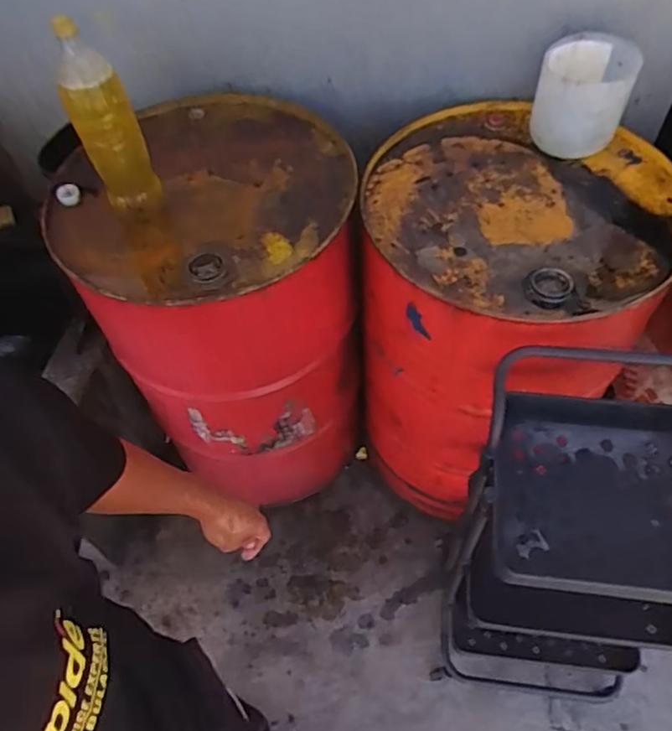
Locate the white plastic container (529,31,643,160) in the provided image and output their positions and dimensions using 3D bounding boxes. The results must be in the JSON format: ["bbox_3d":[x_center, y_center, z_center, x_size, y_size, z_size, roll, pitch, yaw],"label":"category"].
[{"bbox_3d":[0.438,-0.484,1.057,0.148,0.142,0.165,13,57,11],"label":"white plastic container"}]

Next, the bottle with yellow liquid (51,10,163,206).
[{"bbox_3d":[-0.356,-0.374,0.907,0.088,0.268,0.096,-23,58,-14],"label":"bottle with yellow liquid"}]

